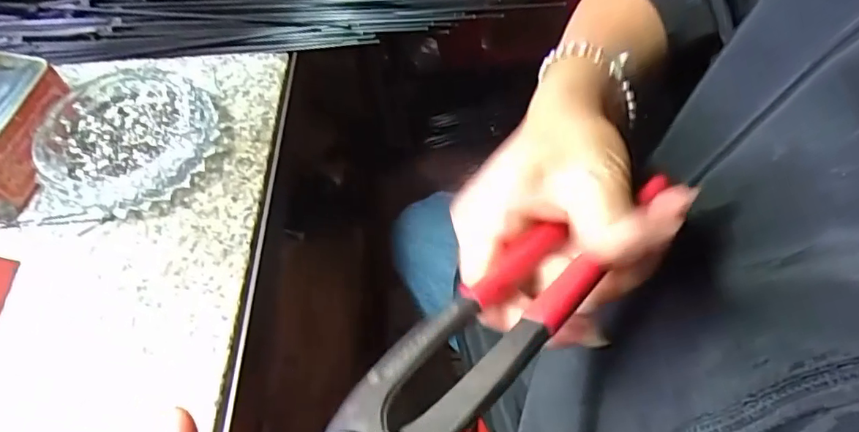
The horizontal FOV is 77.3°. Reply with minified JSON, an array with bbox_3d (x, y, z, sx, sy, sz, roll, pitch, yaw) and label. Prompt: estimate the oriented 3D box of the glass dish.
[{"bbox_3d":[-0.218,-0.058,0.396,0.116,0.031,0.117,-2,58,3],"label":"glass dish"}]

